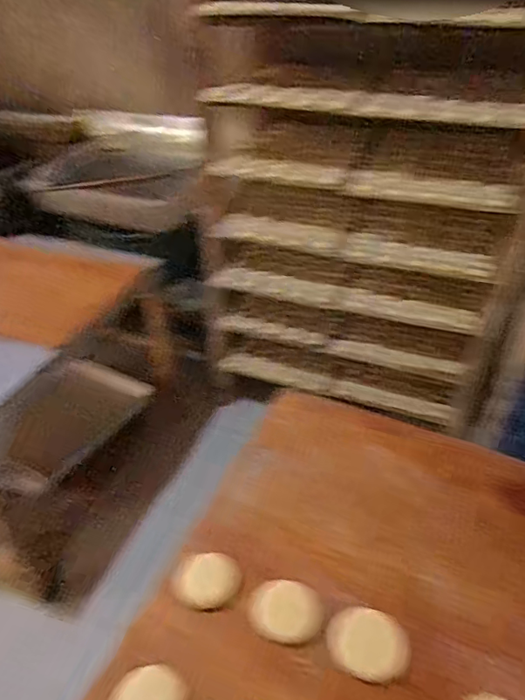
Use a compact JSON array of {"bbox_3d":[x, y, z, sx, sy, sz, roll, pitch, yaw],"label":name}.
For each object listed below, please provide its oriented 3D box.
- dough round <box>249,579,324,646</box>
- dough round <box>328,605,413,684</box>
[{"bbox_3d":[0.025,0.274,0.523,0.072,0.022,0.055,11,41,14],"label":"dough round"},{"bbox_3d":[0.105,0.292,0.497,0.078,0.024,0.056,20,44,23],"label":"dough round"}]

